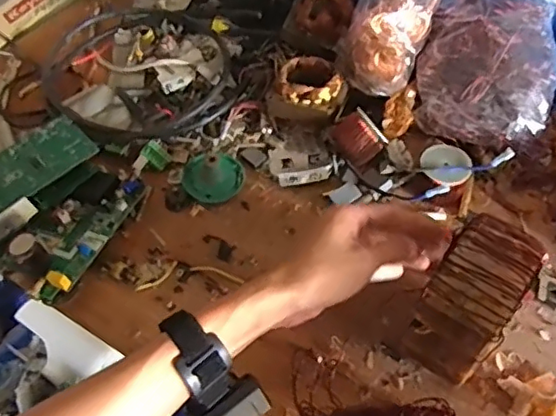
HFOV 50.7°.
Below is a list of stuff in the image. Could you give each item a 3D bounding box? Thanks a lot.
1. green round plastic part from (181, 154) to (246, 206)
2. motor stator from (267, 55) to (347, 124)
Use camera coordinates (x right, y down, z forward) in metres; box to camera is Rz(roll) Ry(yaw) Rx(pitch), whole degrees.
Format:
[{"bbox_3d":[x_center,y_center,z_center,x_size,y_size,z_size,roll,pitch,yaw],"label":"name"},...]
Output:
[{"bbox_3d":[-0.075,-0.042,0.642,0.069,0.033,0.060,11,52,10],"label":"green round plastic part"},{"bbox_3d":[0.036,-0.132,0.686,0.083,0.058,0.078,12,52,11],"label":"motor stator"}]

